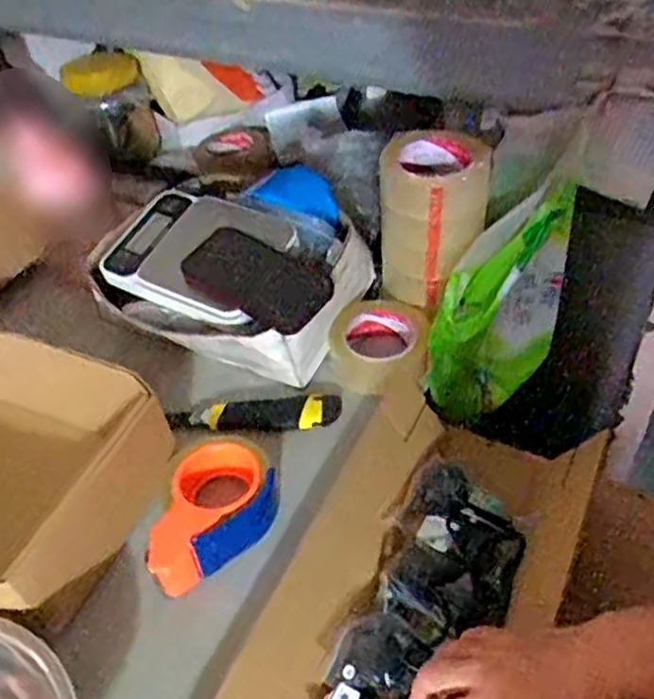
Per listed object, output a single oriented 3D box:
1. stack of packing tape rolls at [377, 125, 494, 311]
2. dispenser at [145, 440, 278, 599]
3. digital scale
[{"bbox_3d":[0.120,-0.136,0.810,0.116,0.167,0.111,2,45,8],"label":"stack of packing tape rolls"},{"bbox_3d":[-0.111,0.154,0.661,0.094,0.066,0.145,33,56,32],"label":"dispenser"},{"bbox_3d":[-0.151,-0.117,0.837,0.213,0.015,0.161,18,62,24],"label":"digital scale"}]

